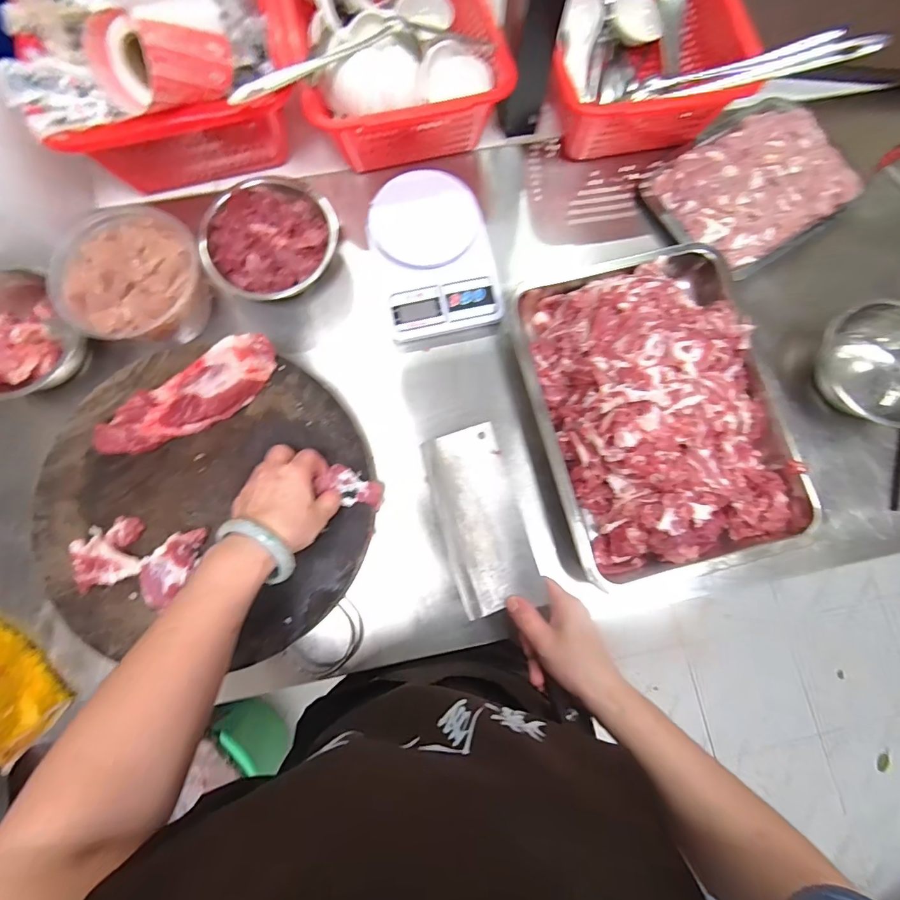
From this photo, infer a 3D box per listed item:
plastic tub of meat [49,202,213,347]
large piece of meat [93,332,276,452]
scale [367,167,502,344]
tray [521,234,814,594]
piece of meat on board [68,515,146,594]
[{"bbox_3d":[-0.335,-0.181,0.499,0.137,0.088,0.143,0,80,-1],"label":"plastic tub of meat"},{"bbox_3d":[-0.268,-0.050,0.461,0.196,0.040,0.063,-31,82,-7],"label":"large piece of meat"},{"bbox_3d":[-0.021,-0.230,0.534,0.133,0.051,0.183,-15,80,-4],"label":"scale"},{"bbox_3d":[0.226,-0.048,0.479,0.262,0.076,0.334,-11,80,-3],"label":"tray"},{"bbox_3d":[-0.335,0.100,0.435,0.061,0.027,0.061,-14,80,-4],"label":"piece of meat on board"}]

